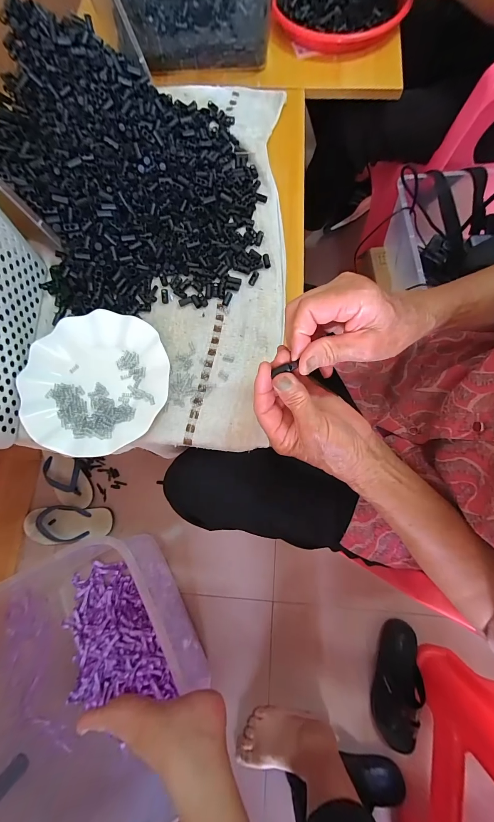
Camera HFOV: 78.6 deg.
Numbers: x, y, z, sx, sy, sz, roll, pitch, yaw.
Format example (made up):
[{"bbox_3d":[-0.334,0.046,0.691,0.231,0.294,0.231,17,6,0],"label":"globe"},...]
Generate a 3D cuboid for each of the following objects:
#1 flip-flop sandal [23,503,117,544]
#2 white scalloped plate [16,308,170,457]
[{"bbox_3d":[-0.494,0.306,0.827,0.243,0.034,0.097,-7,76,0],"label":"flip-flop sandal"},{"bbox_3d":[-0.191,-0.037,0.384,0.181,0.020,0.179,0,76,1],"label":"white scalloped plate"}]

